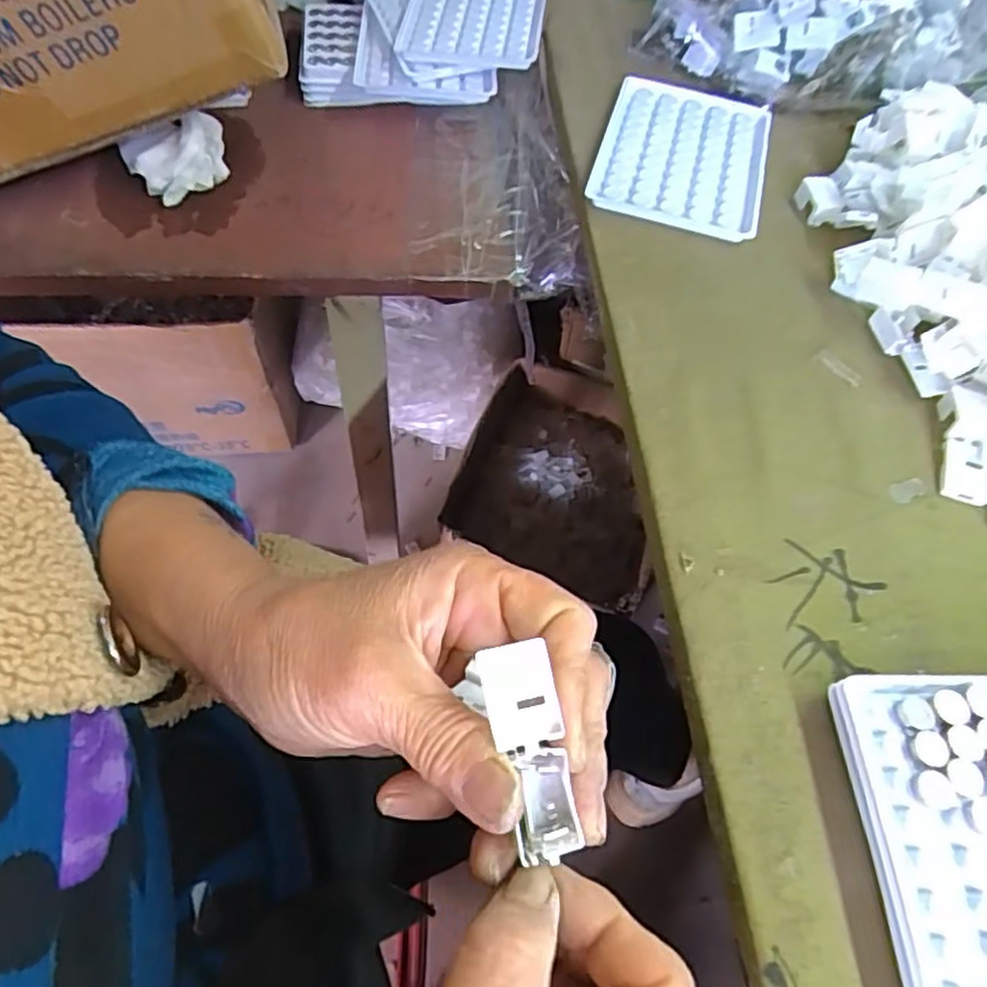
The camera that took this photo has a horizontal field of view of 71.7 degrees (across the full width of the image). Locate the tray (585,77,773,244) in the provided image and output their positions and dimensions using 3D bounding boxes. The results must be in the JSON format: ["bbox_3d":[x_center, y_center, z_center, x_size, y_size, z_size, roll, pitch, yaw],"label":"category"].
[{"bbox_3d":[0.112,-0.200,0.401,0.094,0.013,0.126,14,60,7],"label":"tray"}]

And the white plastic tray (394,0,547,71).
[{"bbox_3d":[-0.014,-0.339,0.479,0.096,0.016,0.129,7,59,3],"label":"white plastic tray"}]

